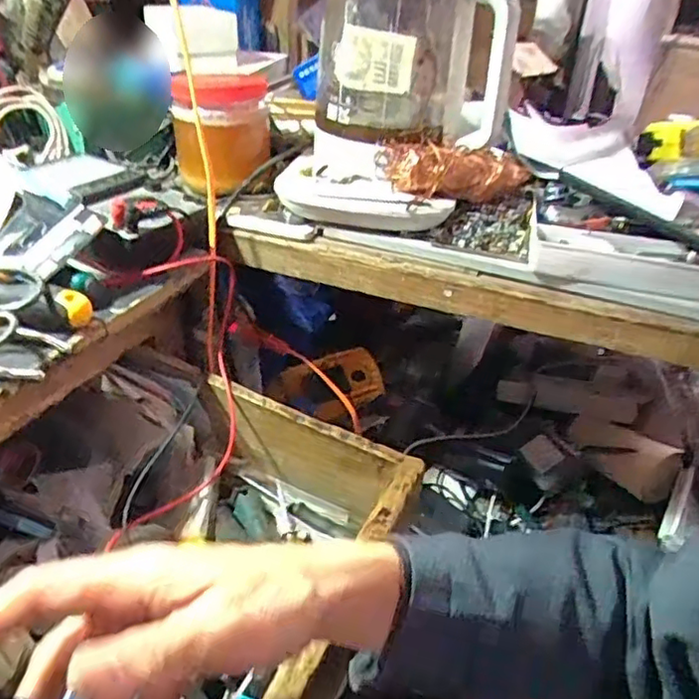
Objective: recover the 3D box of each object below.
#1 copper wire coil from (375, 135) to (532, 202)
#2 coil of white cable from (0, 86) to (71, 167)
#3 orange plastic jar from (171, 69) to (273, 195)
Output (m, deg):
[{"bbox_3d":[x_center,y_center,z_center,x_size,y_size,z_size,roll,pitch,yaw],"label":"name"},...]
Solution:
[{"bbox_3d":[0.096,-0.166,0.588,0.134,0.043,0.051,-3,35,-9],"label":"copper wire coil"},{"bbox_3d":[-0.342,-0.225,0.662,0.087,0.083,0.035,-24,9,-35],"label":"coil of white cable"},{"bbox_3d":[-0.131,-0.232,0.658,0.094,0.109,0.092,-5,35,-12],"label":"orange plastic jar"}]

